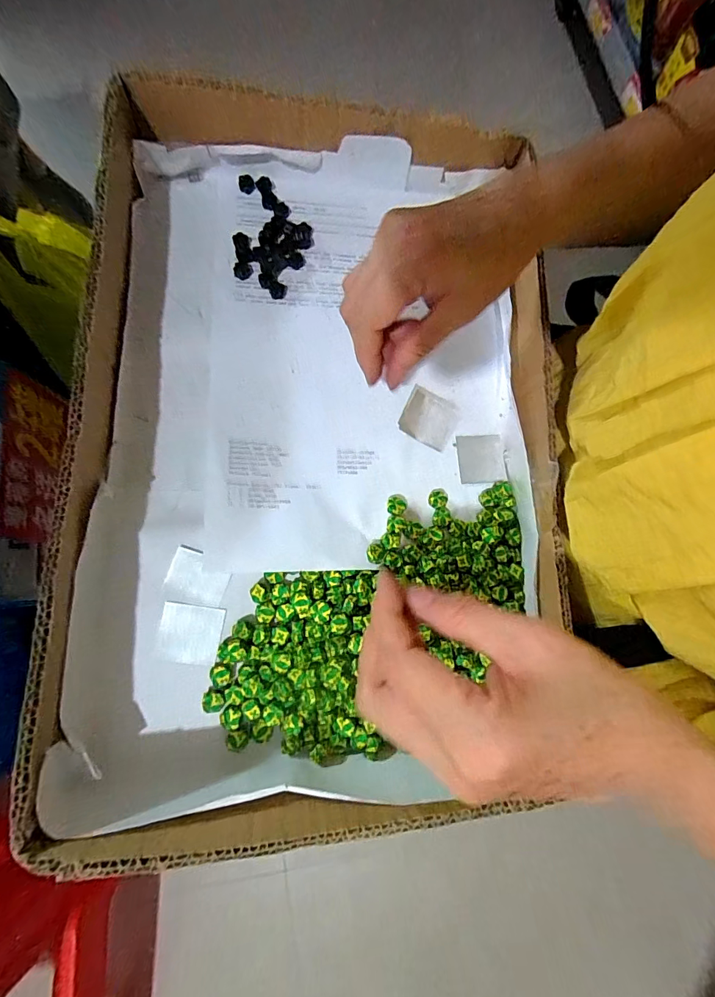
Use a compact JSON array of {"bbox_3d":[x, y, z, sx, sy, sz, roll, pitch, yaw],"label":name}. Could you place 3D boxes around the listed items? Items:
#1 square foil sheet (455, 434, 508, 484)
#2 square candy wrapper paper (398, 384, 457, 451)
[{"bbox_3d":[0.092,-0.030,0.315,0.034,0.004,0.037,-4,79,0],"label":"square foil sheet"},{"bbox_3d":[0.053,-0.060,0.315,0.040,0.004,0.037,26,79,-11],"label":"square candy wrapper paper"}]

